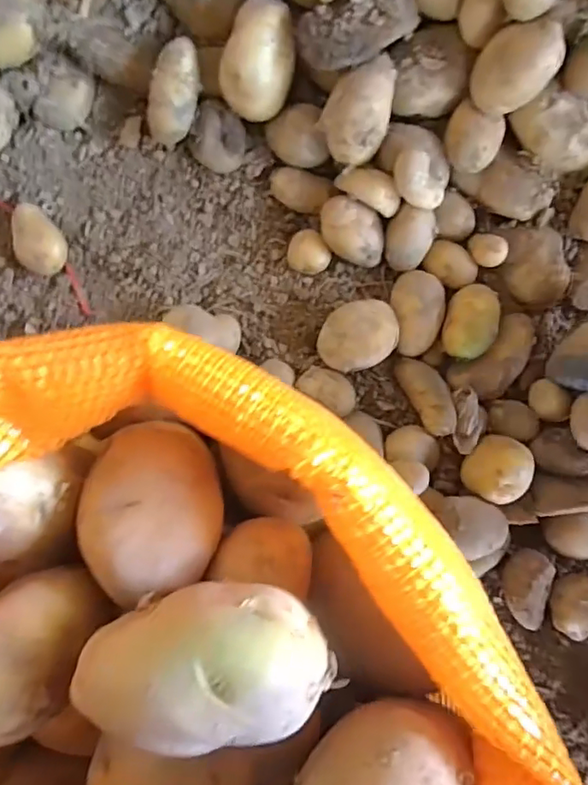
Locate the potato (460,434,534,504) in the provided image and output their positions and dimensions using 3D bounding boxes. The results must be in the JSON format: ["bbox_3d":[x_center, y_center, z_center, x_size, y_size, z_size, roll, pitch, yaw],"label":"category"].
[{"bbox_3d":[0.176,0.065,0.459,0.044,0.041,0.057,39,89,0],"label":"potato"}]

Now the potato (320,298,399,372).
[{"bbox_3d":[0.057,-0.051,0.475,0.071,0.043,0.059,-17,90,-1],"label":"potato"}]

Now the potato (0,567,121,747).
[{"bbox_3d":[-0.102,0.101,0.204,0.041,0.043,0.055,26,89,0],"label":"potato"}]

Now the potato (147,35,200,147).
[{"bbox_3d":[-0.107,-0.264,0.481,0.039,0.032,0.088,23,123,0],"label":"potato"}]

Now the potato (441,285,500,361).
[{"bbox_3d":[0.161,-0.065,0.488,0.040,0.033,0.072,21,89,0],"label":"potato"}]

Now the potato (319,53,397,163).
[{"bbox_3d":[0.054,-0.239,0.453,0.055,0.041,0.079,15,89,0],"label":"potato"}]

